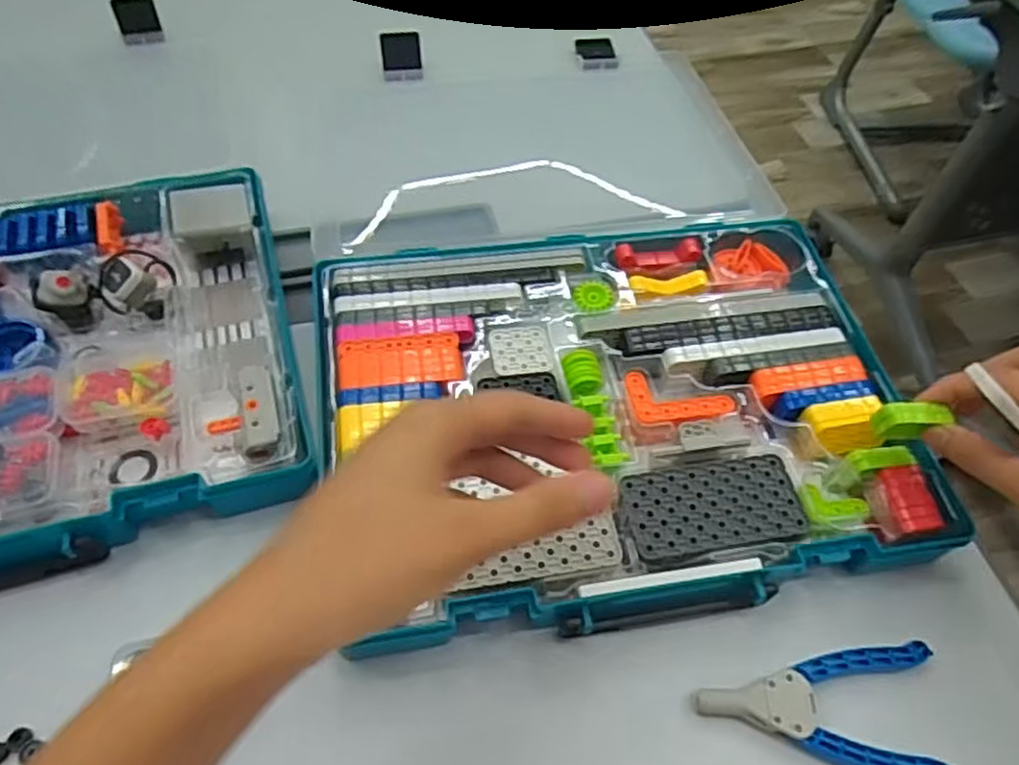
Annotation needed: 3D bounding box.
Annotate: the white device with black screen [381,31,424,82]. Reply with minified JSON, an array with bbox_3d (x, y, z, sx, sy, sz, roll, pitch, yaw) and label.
[{"bbox_3d":[-0.100,-0.305,0.656,0.037,0.026,0.038,-4,57,-7],"label":"white device with black screen"}]

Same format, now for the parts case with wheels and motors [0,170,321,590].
[{"bbox_3d":[-0.319,-0.001,0.435,0.359,0.059,0.265,-15,59,-14],"label":"parts case with wheels and motors"}]

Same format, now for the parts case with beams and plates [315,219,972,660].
[{"bbox_3d":[0.064,0.010,0.444,0.344,0.042,0.266,-8,57,-9],"label":"parts case with beams and plates"}]

